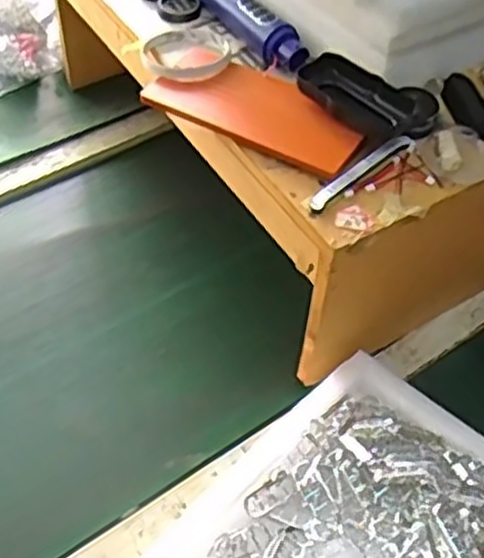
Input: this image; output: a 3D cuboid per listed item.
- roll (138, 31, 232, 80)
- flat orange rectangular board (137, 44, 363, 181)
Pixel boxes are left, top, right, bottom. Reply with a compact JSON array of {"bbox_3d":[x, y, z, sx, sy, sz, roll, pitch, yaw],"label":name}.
[{"bbox_3d":[-0.053,-0.210,0.725,0.082,0.014,0.082,3,51,-3],"label":"roll"},{"bbox_3d":[0.015,-0.153,0.680,0.197,0.013,0.091,23,56,21],"label":"flat orange rectangular board"}]

